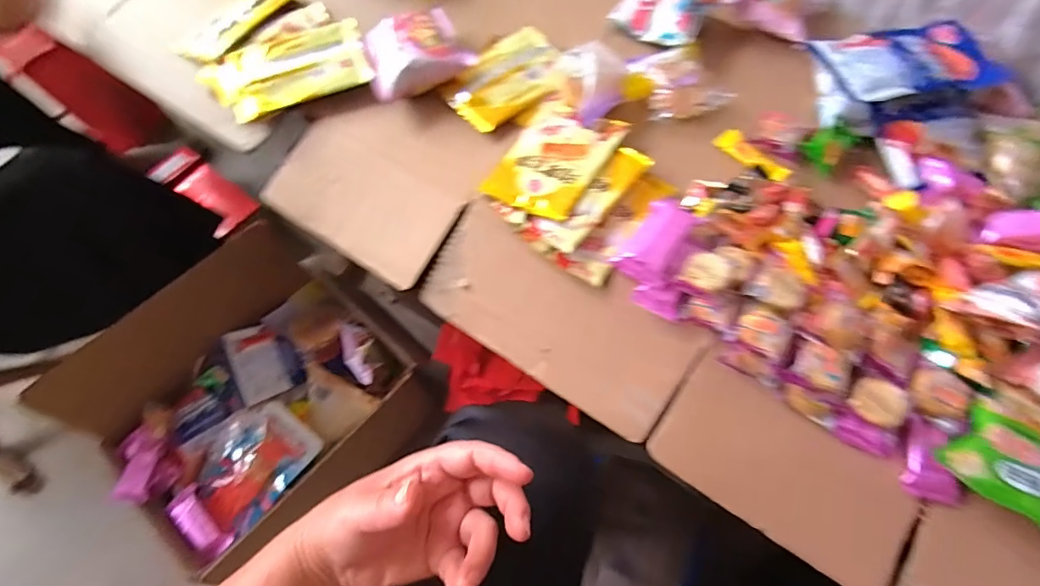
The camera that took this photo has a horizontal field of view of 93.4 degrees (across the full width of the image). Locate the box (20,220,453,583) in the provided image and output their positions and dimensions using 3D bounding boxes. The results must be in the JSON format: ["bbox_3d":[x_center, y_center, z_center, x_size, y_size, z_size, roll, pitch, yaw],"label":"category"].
[{"bbox_3d":[-0.368,0.136,0.672,0.306,0.195,0.393,38,69,15],"label":"box"}]

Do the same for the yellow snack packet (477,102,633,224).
[{"bbox_3d":[0.040,-0.150,0.535,0.101,0.016,0.147,30,67,12],"label":"yellow snack packet"}]

